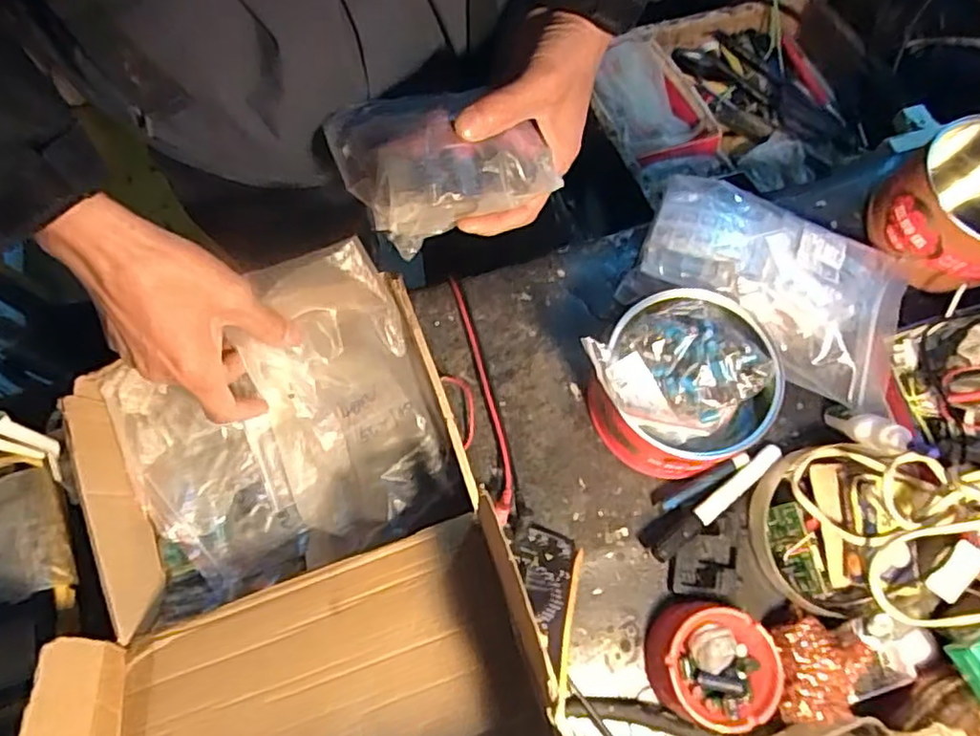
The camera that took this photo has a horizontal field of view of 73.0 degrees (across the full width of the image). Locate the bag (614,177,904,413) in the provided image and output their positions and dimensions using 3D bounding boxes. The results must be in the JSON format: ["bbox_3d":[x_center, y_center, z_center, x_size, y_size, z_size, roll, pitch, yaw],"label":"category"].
[{"bbox_3d":[0.236,-0.071,0.563,0.223,0.050,0.148,24,71,7],"label":"bag"}]

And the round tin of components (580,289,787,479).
[{"bbox_3d":[0.146,0.016,0.515,0.122,0.093,0.127,0,70,-1],"label":"round tin of components"}]

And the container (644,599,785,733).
[{"bbox_3d":[0.160,0.212,0.477,0.080,0.044,0.079,0,70,-1],"label":"container"}]

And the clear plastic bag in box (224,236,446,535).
[{"bbox_3d":[-0.117,0.021,0.489,0.135,0.052,0.199,-18,96,6],"label":"clear plastic bag in box"}]

